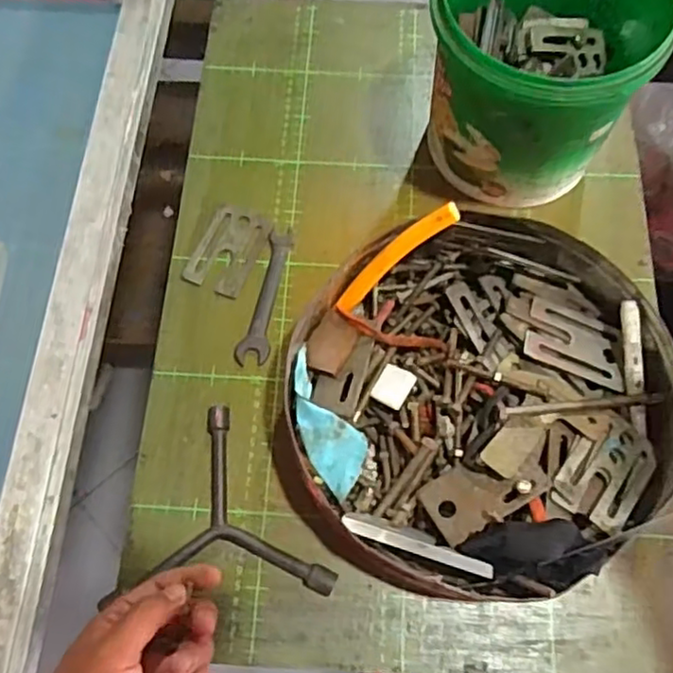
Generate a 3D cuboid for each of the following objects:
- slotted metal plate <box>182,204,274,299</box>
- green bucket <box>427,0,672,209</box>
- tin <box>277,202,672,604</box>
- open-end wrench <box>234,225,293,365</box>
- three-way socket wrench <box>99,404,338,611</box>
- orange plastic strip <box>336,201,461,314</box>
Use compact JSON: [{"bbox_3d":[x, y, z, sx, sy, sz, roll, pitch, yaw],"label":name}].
[{"bbox_3d":[-0.091,-0.073,0.564,0.050,0.004,0.077,21,71,9],"label":"slotted metal plate"},{"bbox_3d":[0.155,-0.206,0.529,0.151,0.166,0.152,0,69,1],"label":"green bucket"},{"bbox_3d":[0.099,0.041,0.476,0.269,0.074,0.254,0,69,1],"label":"tin"},{"bbox_3d":[-0.058,-0.034,0.548,0.026,0.006,0.121,8,69,4],"label":"open-end wrench"},{"bbox_3d":[-0.098,0.143,0.471,0.136,0.015,0.153,-30,74,-10],"label":"three-way socket wrench"},{"bbox_3d":[0.043,-0.060,0.497,0.115,0.014,0.021,-41,71,29],"label":"orange plastic strip"}]

